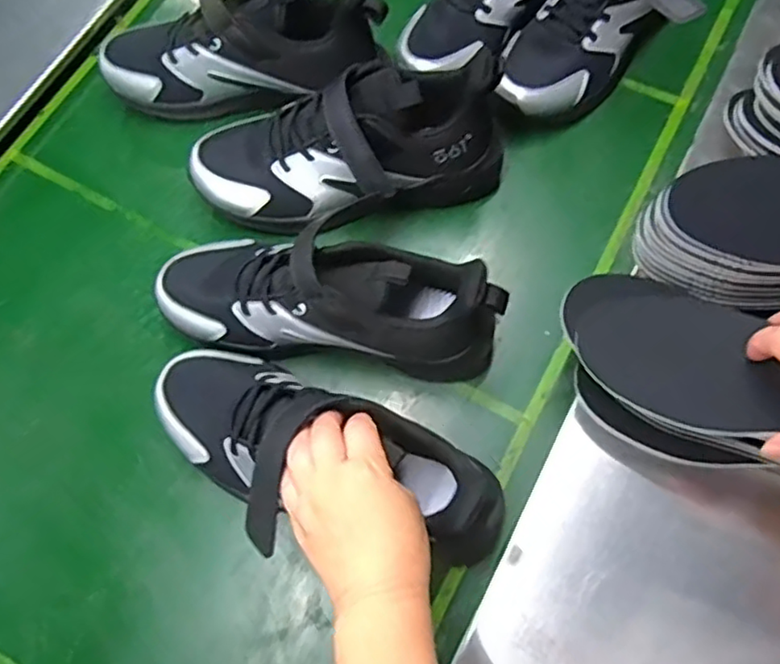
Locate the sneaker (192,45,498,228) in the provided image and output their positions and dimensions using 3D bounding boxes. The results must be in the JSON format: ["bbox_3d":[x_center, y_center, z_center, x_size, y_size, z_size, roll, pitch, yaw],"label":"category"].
[{"bbox_3d":[-0.034,-0.140,0.511,0.263,0.108,0.095,-6,70,1],"label":"sneaker"}]

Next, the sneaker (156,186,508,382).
[{"bbox_3d":[-0.051,-0.030,0.483,0.256,0.123,0.103,7,70,5],"label":"sneaker"}]

